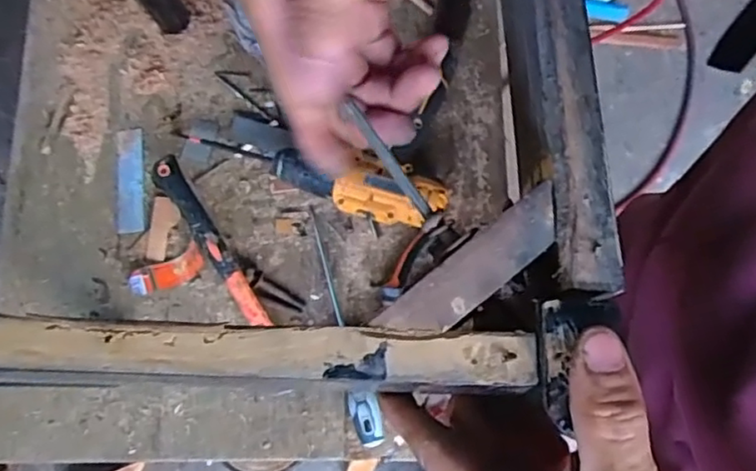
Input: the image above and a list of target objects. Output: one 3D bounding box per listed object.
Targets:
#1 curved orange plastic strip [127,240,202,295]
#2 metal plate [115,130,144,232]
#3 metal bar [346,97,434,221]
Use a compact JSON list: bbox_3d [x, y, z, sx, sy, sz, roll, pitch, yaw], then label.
[{"bbox_3d":[-0.227,0.039,0.683,0.080,0.012,0.034,-25,76,-5],"label":"curved orange plastic strip"},{"bbox_3d":[-0.281,-0.063,0.718,0.032,0.004,0.122,-9,76,9],"label":"metal plate"},{"bbox_3d":[0.005,-0.033,0.272,0.005,0.005,0.060,-35,88,-8],"label":"metal bar"}]

